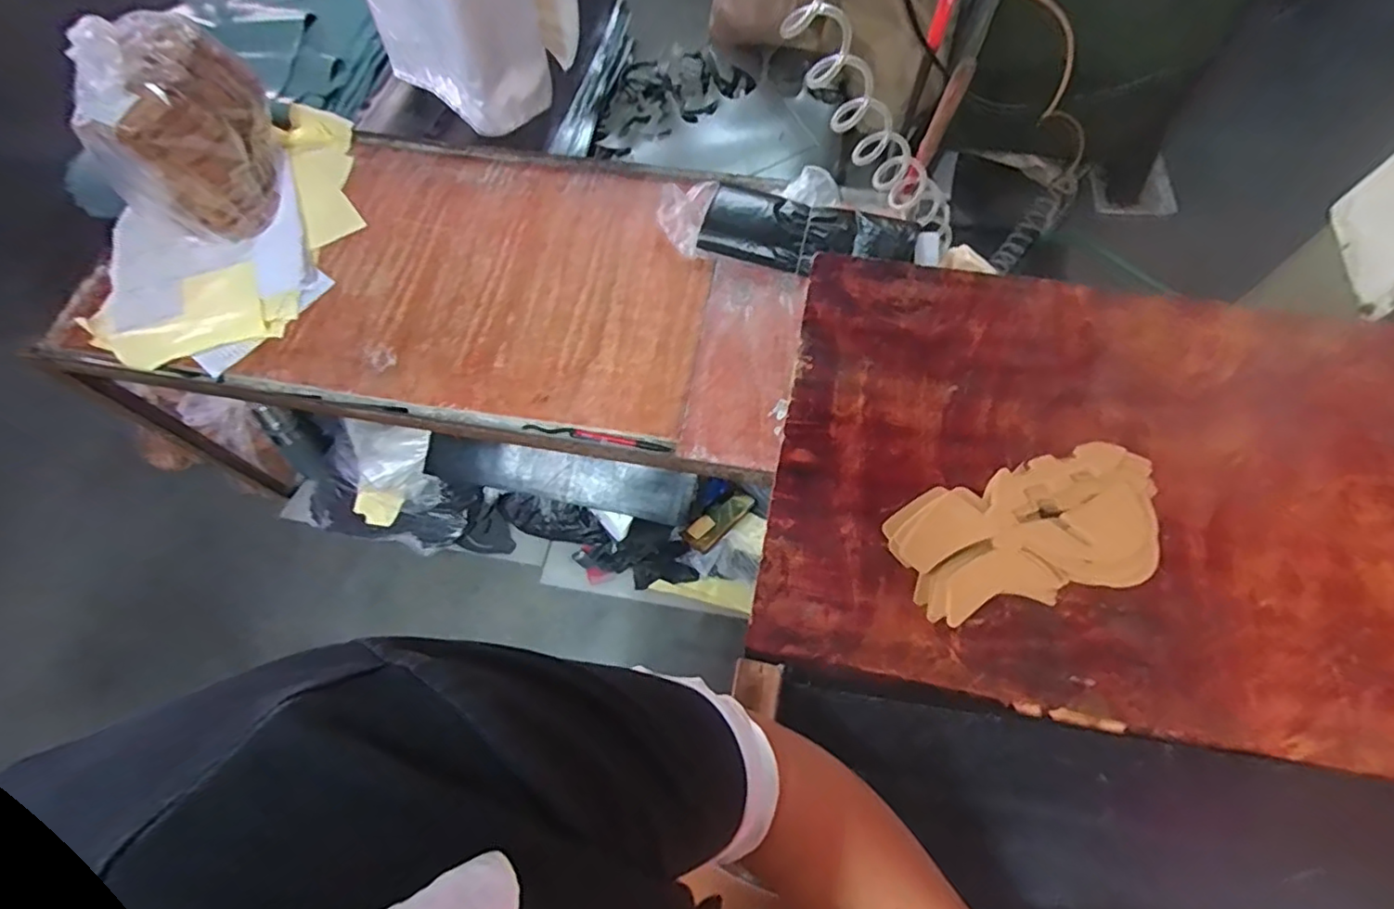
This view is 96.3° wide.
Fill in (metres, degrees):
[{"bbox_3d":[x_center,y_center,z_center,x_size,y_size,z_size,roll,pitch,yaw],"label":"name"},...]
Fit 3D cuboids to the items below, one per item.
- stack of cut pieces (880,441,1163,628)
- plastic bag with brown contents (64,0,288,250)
[{"bbox_3d":[0.271,0.063,0.509,0.216,0.030,0.110,-12,67,-5],"label":"stack of cut pieces"},{"bbox_3d":[-0.708,-0.456,0.865,0.153,0.244,0.238,14,67,6],"label":"plastic bag with brown contents"}]

